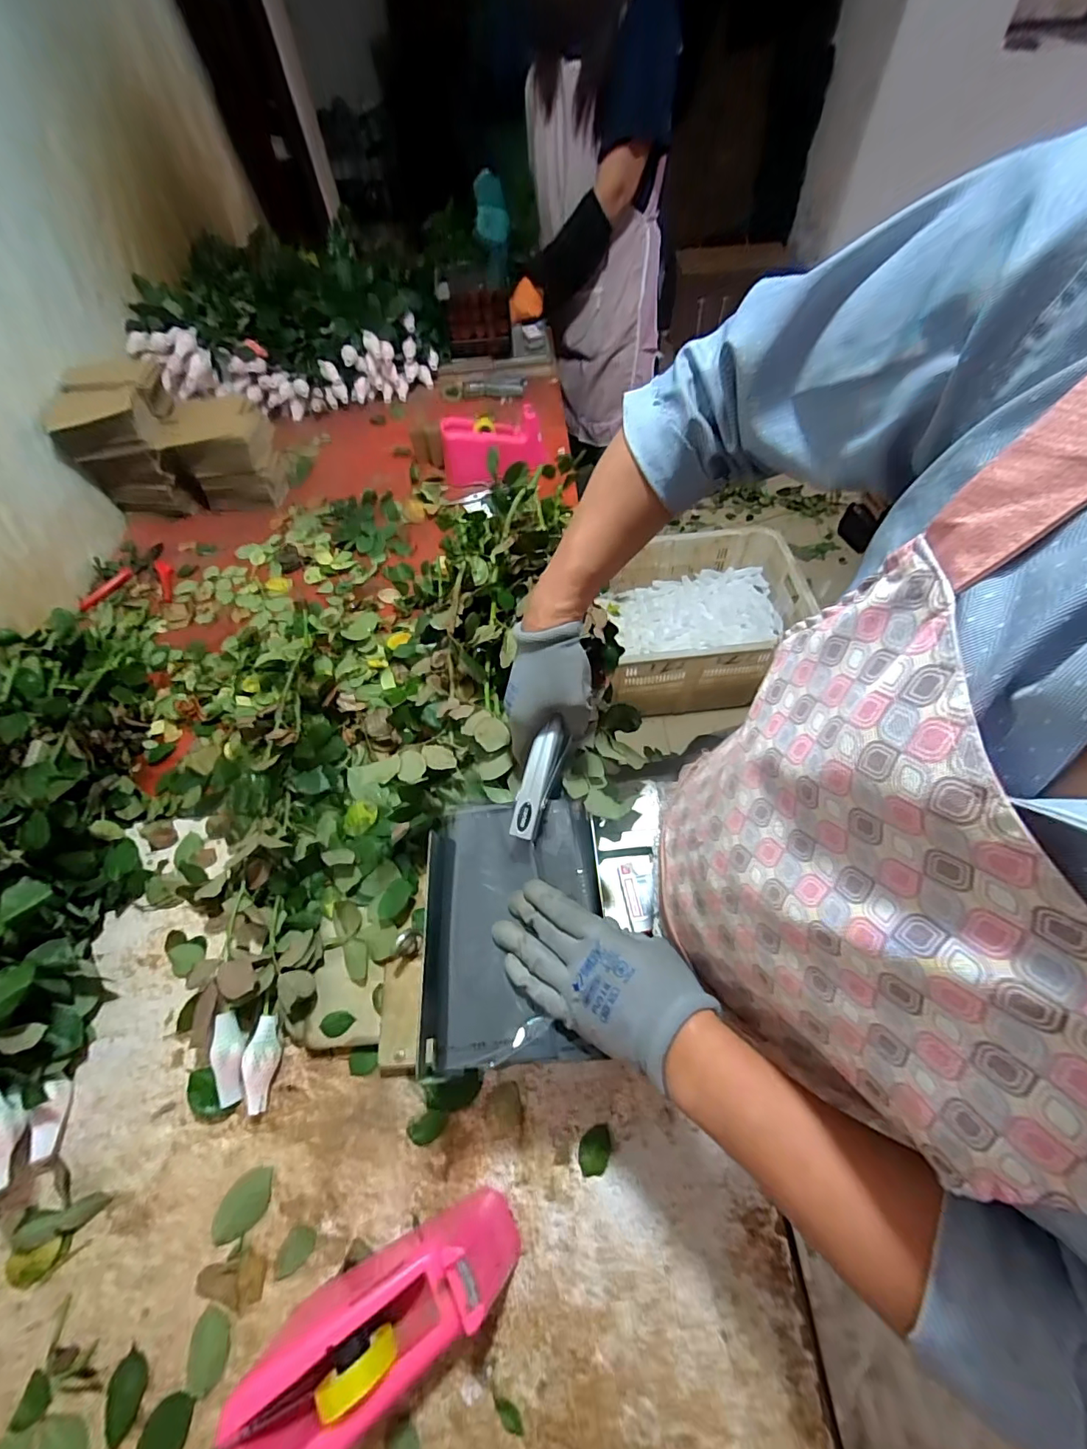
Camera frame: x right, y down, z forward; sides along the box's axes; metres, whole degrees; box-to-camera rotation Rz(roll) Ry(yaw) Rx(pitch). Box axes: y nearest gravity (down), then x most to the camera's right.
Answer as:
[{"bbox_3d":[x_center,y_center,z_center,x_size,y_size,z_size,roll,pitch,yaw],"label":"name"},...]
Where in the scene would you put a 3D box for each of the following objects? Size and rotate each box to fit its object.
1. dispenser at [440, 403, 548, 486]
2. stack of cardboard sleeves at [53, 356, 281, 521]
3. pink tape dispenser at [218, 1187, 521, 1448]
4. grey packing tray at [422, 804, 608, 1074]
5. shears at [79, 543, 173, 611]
[{"bbox_3d":[-0.099,-0.570,1.025,0.211,0.098,0.076,-12,59,-3],"label":"dispenser"},{"bbox_3d":[-0.711,-0.570,0.983,0.323,0.204,0.191,-13,59,-4],"label":"stack of cardboard sleeves"},{"bbox_3d":[-0.114,0.458,0.387,0.207,0.106,0.083,-29,61,-13],"label":"pink tape dispenser"},{"bbox_3d":[-0.030,0.175,0.443,0.159,0.039,0.208,-4,58,1],"label":"grey packing tray"},{"bbox_3d":[-0.755,-0.293,0.939,0.149,0.017,0.183,-7,58,-1],"label":"shears"}]

